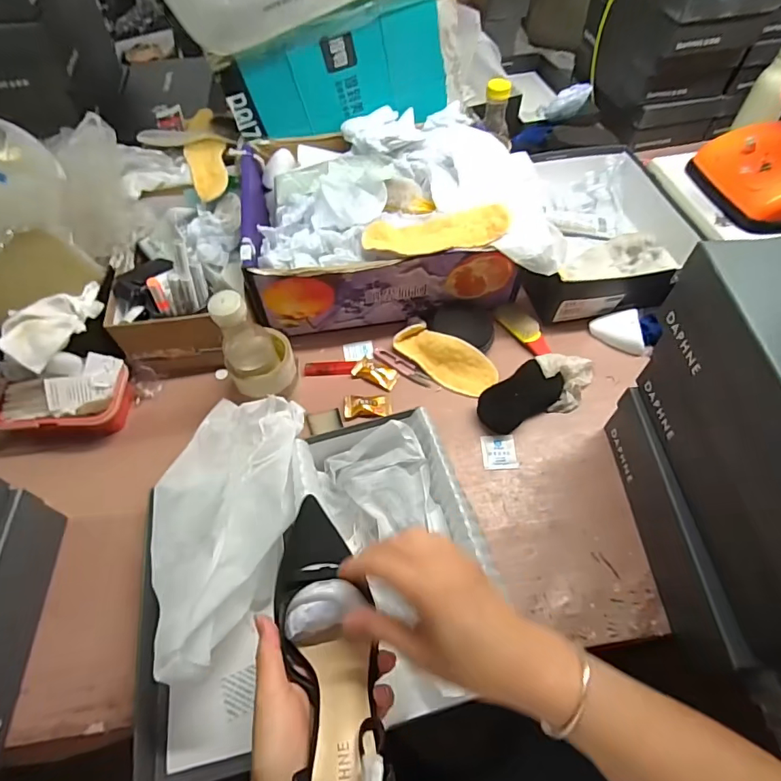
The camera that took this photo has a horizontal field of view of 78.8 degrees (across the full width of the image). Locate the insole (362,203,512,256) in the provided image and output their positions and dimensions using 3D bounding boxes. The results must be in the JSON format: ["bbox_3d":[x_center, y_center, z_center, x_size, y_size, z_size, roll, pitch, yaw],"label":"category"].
[{"bbox_3d":[0.064,-0.217,0.644,0.197,0.016,0.067,-10,58,-5],"label":"insole"}]

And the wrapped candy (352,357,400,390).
[{"bbox_3d":[-0.021,-0.027,0.708,0.064,0.009,0.037,20,60,13],"label":"wrapped candy"}]

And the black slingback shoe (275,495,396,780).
[{"bbox_3d":[-0.044,0.191,0.337,0.059,0.057,0.240,-14,44,-8],"label":"black slingback shoe"}]

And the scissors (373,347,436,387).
[{"bbox_3d":[0.018,-0.036,0.712,0.102,0.007,0.019,32,64,19],"label":"scissors"}]

